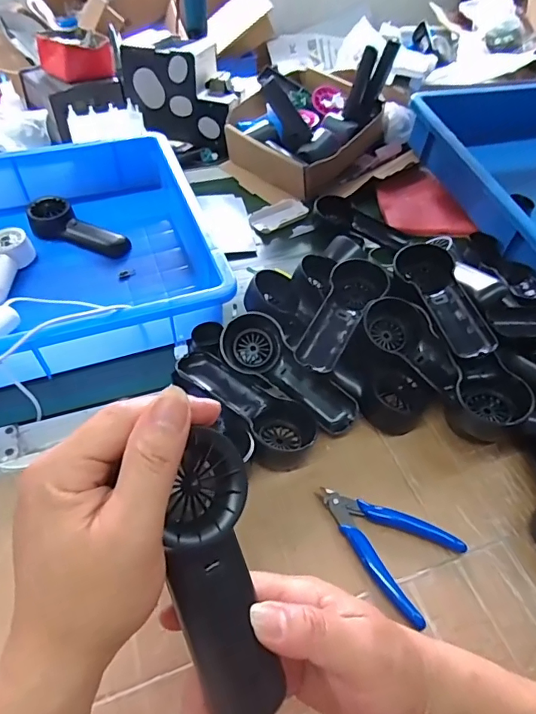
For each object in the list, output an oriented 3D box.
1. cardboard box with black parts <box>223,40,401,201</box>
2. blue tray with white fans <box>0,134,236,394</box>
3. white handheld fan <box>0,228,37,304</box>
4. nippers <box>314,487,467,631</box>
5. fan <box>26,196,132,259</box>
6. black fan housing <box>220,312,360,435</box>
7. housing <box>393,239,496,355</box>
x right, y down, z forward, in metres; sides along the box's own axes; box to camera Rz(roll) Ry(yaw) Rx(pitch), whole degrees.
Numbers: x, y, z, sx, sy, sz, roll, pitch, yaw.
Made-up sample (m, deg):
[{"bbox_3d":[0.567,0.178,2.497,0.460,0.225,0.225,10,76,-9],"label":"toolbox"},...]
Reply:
[{"bbox_3d":[0.048,-0.389,0.777,0.209,0.156,0.219,34,56,25],"label":"cardboard box with black parts"},{"bbox_3d":[-0.353,-0.103,0.567,0.554,0.083,0.390,-15,51,-15],"label":"blue tray with white fans"},{"bbox_3d":[-0.322,-0.114,0.592,0.049,0.028,0.115,-7,49,-8],"label":"white handheld fan"},{"bbox_3d":[0.104,0.146,0.396,0.075,0.011,0.120,-26,54,-23],"label":"nippers"},{"bbox_3d":[-0.258,-0.178,0.654,0.148,0.040,0.059,18,50,14],"label":"fan"},{"bbox_3d":[0.015,0.016,0.469,0.065,0.039,0.153,-33,57,-27],"label":"black fan housing"},{"bbox_3d":[0.169,-0.057,0.484,0.057,0.044,0.158,-6,49,-7],"label":"housing"}]

